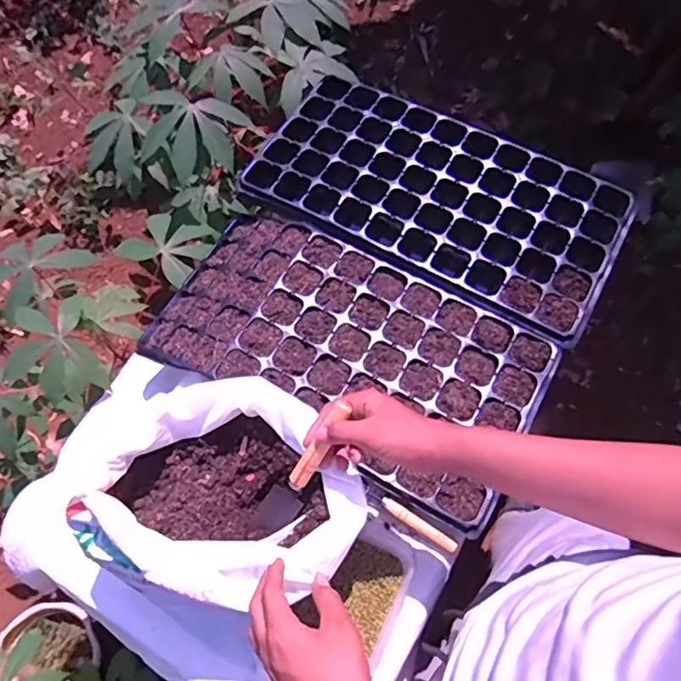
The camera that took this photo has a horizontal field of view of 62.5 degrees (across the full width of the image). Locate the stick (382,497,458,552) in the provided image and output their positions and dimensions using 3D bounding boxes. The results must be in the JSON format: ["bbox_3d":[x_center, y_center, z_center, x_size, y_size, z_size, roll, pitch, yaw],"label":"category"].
[{"bbox_3d":[0.092,0.213,0.653,0.097,0.013,0.013,30,69,14],"label":"stick"}]

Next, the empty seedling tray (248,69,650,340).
[{"bbox_3d":[0.137,-0.218,0.825,0.524,0.061,0.264,29,69,13],"label":"empty seedling tray"}]

